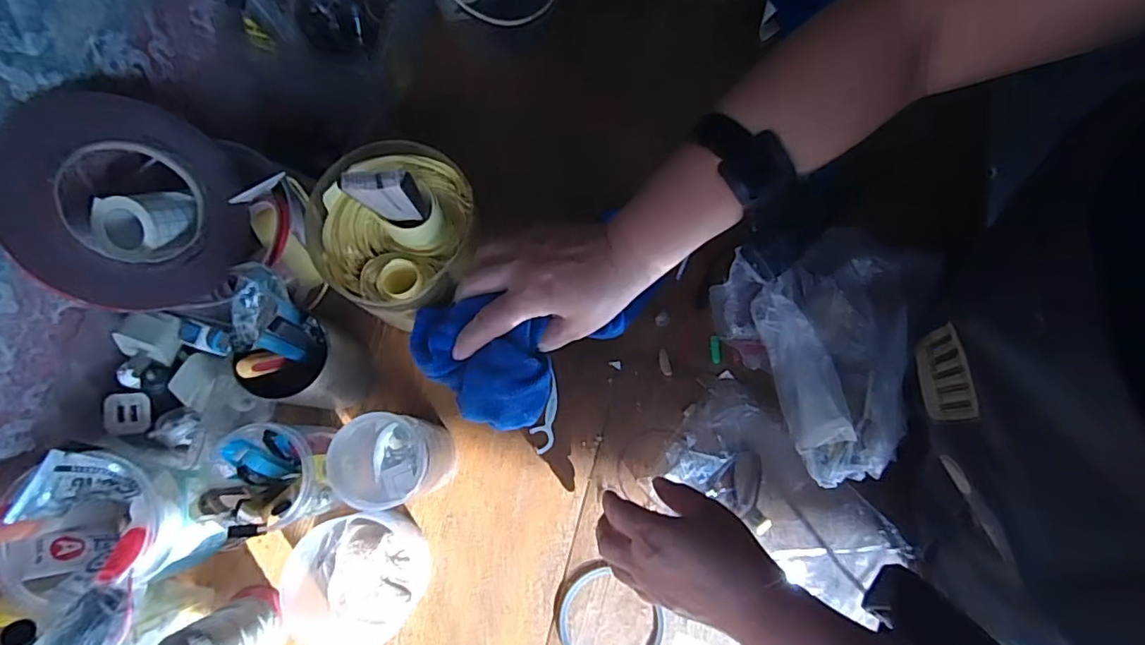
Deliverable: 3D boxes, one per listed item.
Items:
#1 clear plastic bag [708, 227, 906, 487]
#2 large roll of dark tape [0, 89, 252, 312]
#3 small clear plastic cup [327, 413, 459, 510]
[{"bbox_3d":[0.200,0.029,0.459,0.104,0.106,0.181,-22,79,-5],"label":"clear plastic bag"},{"bbox_3d":[-0.290,-0.077,0.374,0.030,0.137,0.140,-11,69,39],"label":"large roll of dark tape"},{"bbox_3d":[-0.134,0.103,0.433,0.062,0.133,0.059,0,78,0],"label":"small clear plastic cup"}]

